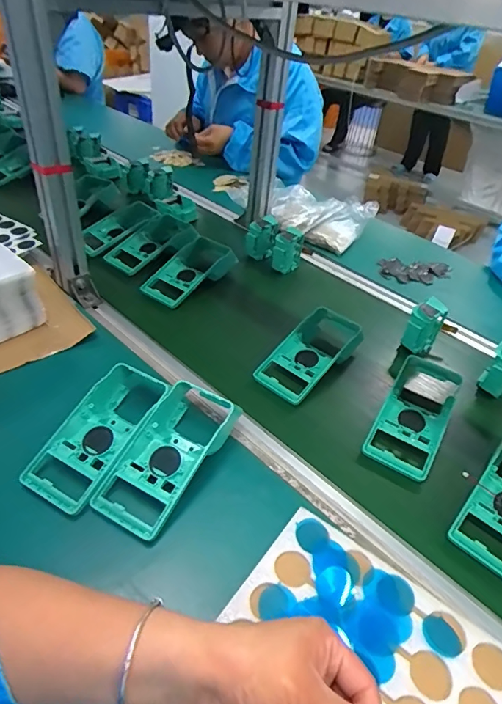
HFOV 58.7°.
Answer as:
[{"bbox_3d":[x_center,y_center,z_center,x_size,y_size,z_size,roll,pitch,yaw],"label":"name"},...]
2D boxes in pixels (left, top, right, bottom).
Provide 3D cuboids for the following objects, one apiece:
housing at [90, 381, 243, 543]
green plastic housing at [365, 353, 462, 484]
[{"bbox_3d":[-0.088,0.108,0.495,0.085,0.041,0.182,24,43,19],"label":"housing"},{"bbox_3d":[0.219,0.083,0.598,0.089,0.053,0.197,25,44,20],"label":"green plastic housing"}]

